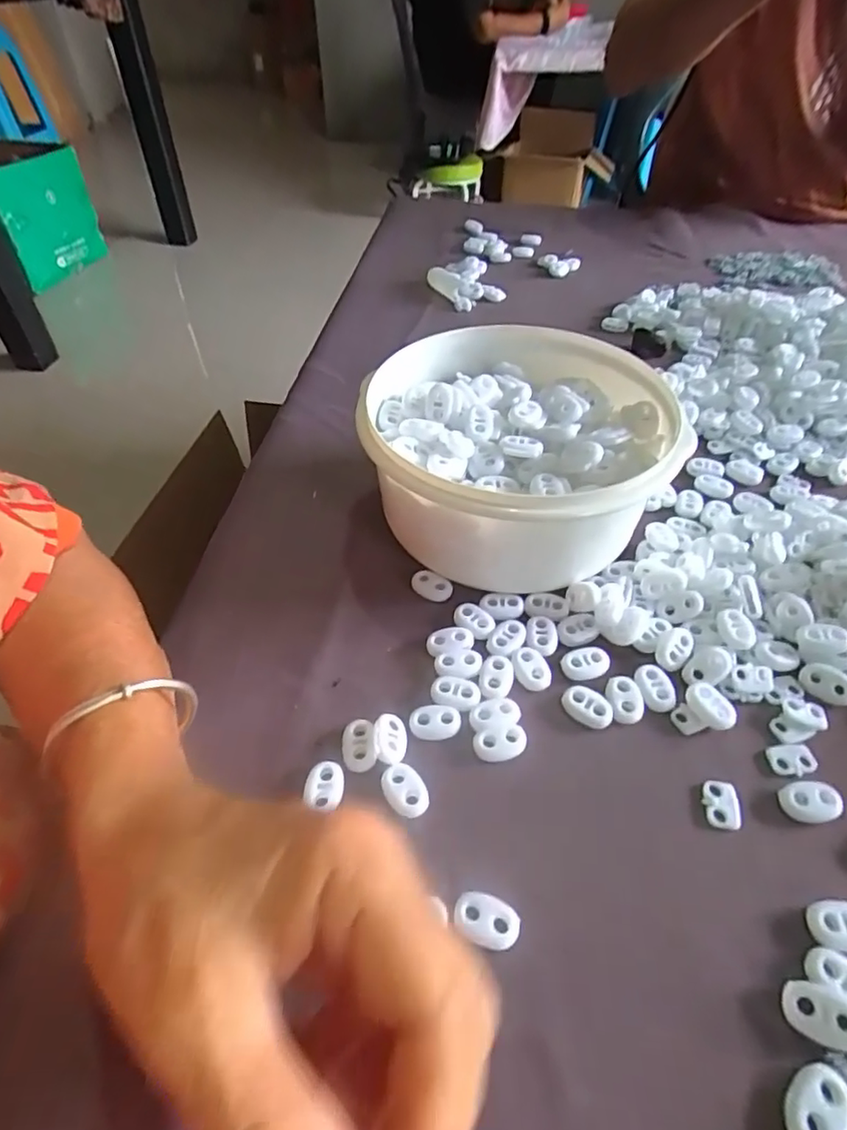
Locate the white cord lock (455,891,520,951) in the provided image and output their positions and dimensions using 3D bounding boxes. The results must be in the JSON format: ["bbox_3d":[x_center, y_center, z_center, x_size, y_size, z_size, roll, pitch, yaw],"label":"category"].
[{"bbox_3d":[0.022,0.125,0.204,0.022,0.005,0.015,16,51,16],"label":"white cord lock"}]

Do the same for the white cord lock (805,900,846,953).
[{"bbox_3d":[0.145,0.126,0.201,0.022,0.007,0.015,-3,48,1],"label":"white cord lock"}]

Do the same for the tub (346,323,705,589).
[{"bbox_3d":[0.052,-0.058,0.319,0.152,0.074,0.154,-2,48,2],"label":"tub"}]

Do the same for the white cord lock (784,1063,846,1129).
[{"bbox_3d":[0.116,0.159,0.169,0.023,0.005,0.014,-34,55,-24],"label":"white cord lock"}]

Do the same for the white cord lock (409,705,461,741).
[{"bbox_3d":[0.005,0.069,0.255,0.022,0.005,0.014,-9,48,-5],"label":"white cord lock"}]

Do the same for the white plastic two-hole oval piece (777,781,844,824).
[{"bbox_3d":[0.153,0.094,0.230,0.022,0.007,0.015,-9,48,-4],"label":"white plastic two-hole oval piece"}]

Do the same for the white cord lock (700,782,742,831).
[{"bbox_3d":[0.119,0.096,0.232,0.013,0.004,0.018,6,49,9],"label":"white cord lock"}]

